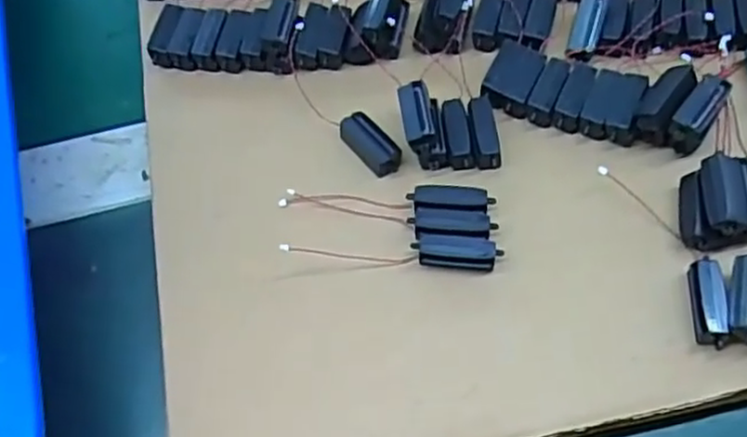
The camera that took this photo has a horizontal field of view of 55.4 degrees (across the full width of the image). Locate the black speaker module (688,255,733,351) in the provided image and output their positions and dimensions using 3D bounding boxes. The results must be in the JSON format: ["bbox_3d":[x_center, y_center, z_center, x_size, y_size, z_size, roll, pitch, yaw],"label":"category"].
[{"bbox_3d":[0.113,0.028,0.241,0.009,0.012,0.029,2,64,5],"label":"black speaker module"}]

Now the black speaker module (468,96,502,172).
[{"bbox_3d":[0.043,-0.034,0.278,0.011,0.010,0.031,-8,63,0],"label":"black speaker module"}]

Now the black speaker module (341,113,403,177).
[{"bbox_3d":[-0.001,-0.029,0.283,0.014,0.007,0.029,-40,67,-15],"label":"black speaker module"}]

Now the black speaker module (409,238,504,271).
[{"bbox_3d":[0.030,0.012,0.255,0.031,0.008,0.010,2,64,5],"label":"black speaker module"}]

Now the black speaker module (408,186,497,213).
[{"bbox_3d":[0.029,-0.006,0.265,0.031,0.010,0.011,3,64,6],"label":"black speaker module"}]

